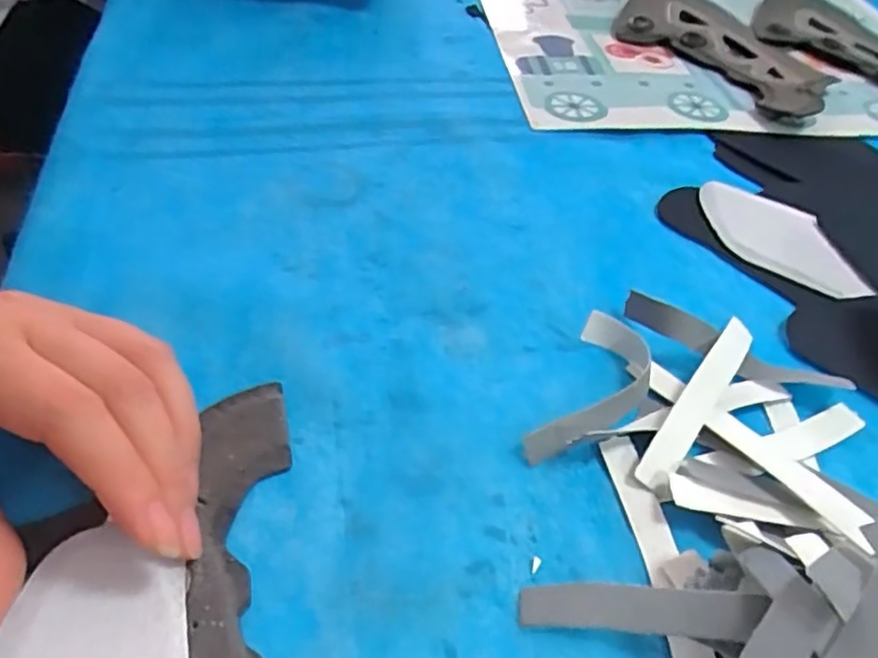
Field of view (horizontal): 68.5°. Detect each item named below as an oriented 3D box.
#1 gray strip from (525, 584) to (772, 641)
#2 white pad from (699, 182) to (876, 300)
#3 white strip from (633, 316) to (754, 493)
[{"bbox_3d":[0.058,0.083,0.190,0.068,0.004,0.013,-3,47,13],"label":"gray strip"},{"bbox_3d":[0.163,-0.044,0.308,0.085,0.007,0.042,38,55,24],"label":"white pad"},{"bbox_3d":[0.099,0.025,0.246,0.013,0.005,0.090,46,60,1],"label":"white strip"}]

